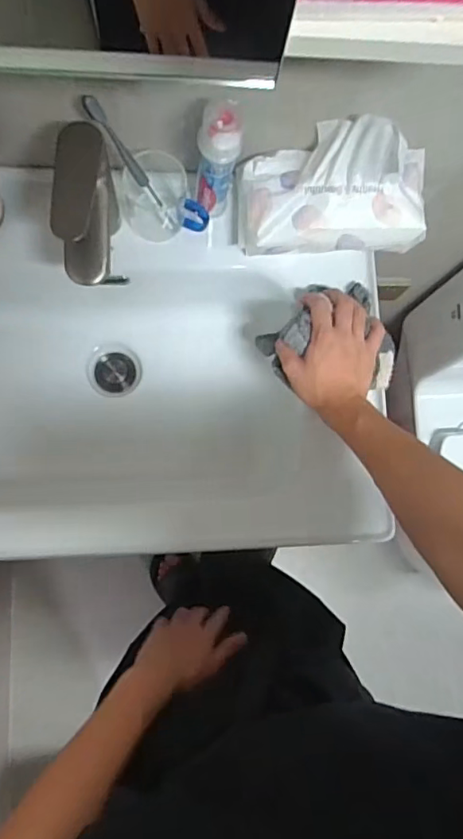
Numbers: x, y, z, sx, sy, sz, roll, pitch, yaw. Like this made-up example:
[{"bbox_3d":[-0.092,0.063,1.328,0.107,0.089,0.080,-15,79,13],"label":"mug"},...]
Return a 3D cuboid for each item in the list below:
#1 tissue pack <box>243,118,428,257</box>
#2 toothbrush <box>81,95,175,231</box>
[{"bbox_3d":[0.122,-0.264,0.596,0.216,0.121,0.114,1,82,-6],"label":"tissue pack"},{"bbox_3d":[-0.104,-0.272,0.570,0.015,0.168,0.015,24,78,31],"label":"toothbrush"}]

